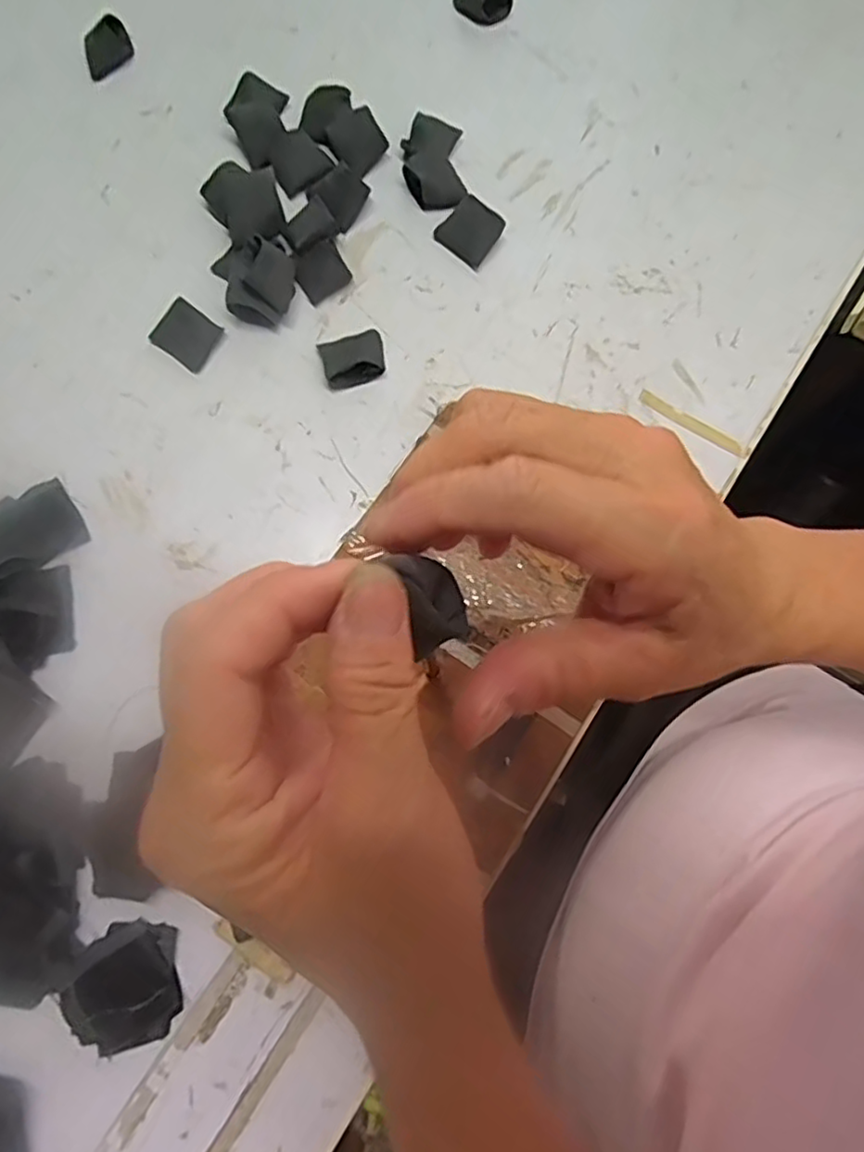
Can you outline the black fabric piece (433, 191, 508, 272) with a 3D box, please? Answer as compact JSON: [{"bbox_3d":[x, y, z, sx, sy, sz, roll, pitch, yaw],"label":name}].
[{"bbox_3d":[0.026,-0.243,0.453,0.041,0.022,0.032,43,80,9],"label":"black fabric piece"}]

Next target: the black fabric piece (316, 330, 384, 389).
[{"bbox_3d":[-0.052,-0.147,0.432,0.043,0.018,0.037,-19,77,-5],"label":"black fabric piece"}]

